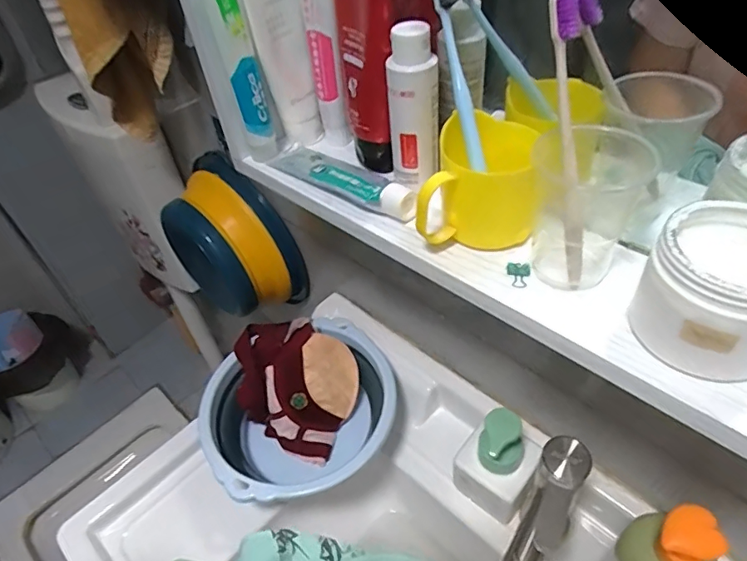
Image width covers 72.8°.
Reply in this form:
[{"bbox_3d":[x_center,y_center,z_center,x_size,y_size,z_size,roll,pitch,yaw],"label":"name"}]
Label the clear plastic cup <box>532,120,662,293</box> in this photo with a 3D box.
[{"bbox_3d":[0.138,-0.053,0.331,0.059,0.090,0.077,24,53,27],"label":"clear plastic cup"}]

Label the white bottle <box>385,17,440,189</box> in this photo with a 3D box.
[{"bbox_3d":[0.031,-0.130,0.387,0.035,0.115,0.031,0,46,7],"label":"white bottle"}]

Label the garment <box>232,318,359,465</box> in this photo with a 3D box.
[{"bbox_3d":[-0.113,0.124,0.651,0.158,0.132,0.120,17,50,22],"label":"garment"}]

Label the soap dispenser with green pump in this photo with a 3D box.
[{"bbox_3d":[0.135,0.187,0.541,0.075,0.134,0.071,25,54,28],"label":"soap dispenser with green pump"}]

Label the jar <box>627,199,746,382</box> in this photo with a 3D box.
[{"bbox_3d":[0.191,0.007,0.277,0.072,0.072,0.073,-4,45,4],"label":"jar"}]

